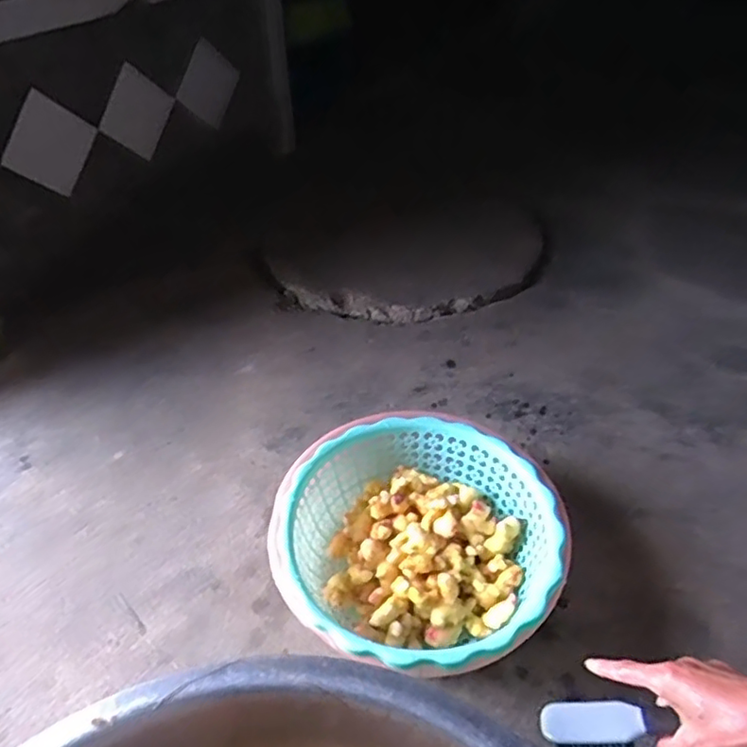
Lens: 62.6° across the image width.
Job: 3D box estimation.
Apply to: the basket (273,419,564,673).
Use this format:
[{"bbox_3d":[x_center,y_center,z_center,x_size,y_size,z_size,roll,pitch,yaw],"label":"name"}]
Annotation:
[{"bbox_3d":[0.050,0.201,0.730,0.313,0.101,0.314,-1,43,1],"label":"basket"}]

